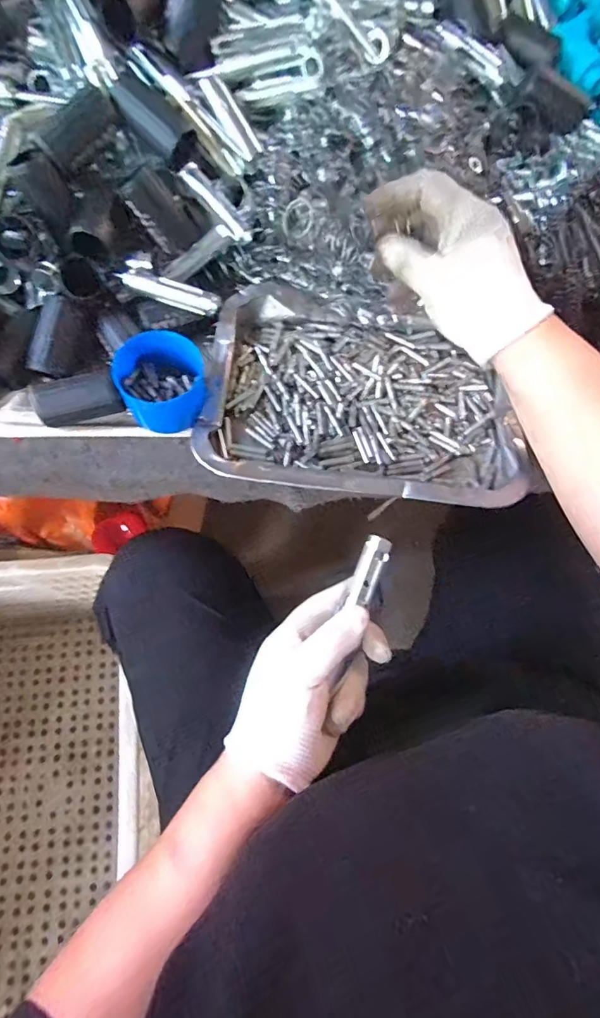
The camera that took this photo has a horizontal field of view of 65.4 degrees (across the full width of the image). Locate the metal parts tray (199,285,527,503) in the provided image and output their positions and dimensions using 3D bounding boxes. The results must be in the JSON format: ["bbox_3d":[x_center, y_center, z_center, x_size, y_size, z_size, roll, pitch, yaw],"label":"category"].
[{"bbox_3d":[0.052,-0.095,0.382,0.243,0.033,0.179,8,71,0],"label":"metal parts tray"}]

